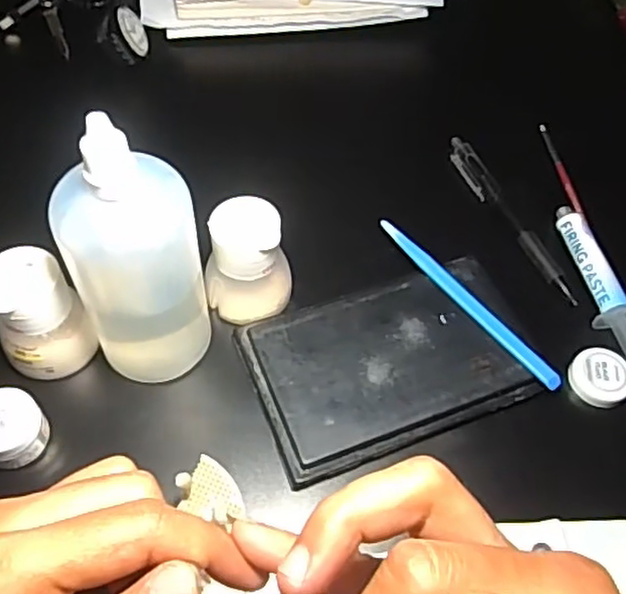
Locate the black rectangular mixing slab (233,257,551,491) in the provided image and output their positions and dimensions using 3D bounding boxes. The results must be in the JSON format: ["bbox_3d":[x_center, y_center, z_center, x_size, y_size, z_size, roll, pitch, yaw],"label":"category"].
[{"bbox_3d":[0.045,0.032,0.366,0.154,0.007,0.094,-18,62,-13],"label":"black rectangular mixing slab"}]

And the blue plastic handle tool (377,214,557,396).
[{"bbox_3d":[0.087,0.000,0.383,0.011,0.007,0.137,-33,67,-20],"label":"blue plastic handle tool"}]

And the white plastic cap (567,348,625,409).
[{"bbox_3d":[0.160,0.044,0.371,0.032,0.009,0.033,1,60,-2],"label":"white plastic cap"}]

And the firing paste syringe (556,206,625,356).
[{"bbox_3d":[0.176,-0.002,0.394,0.022,0.013,0.137,-5,60,-6],"label":"firing paste syringe"}]

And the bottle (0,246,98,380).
[{"bbox_3d":[-0.142,0.010,0.343,0.043,0.058,0.043,-30,66,-19],"label":"bottle"}]

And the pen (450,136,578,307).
[{"bbox_3d":[0.125,-0.053,0.435,0.013,0.014,0.144,-18,62,-13],"label":"pen"}]

